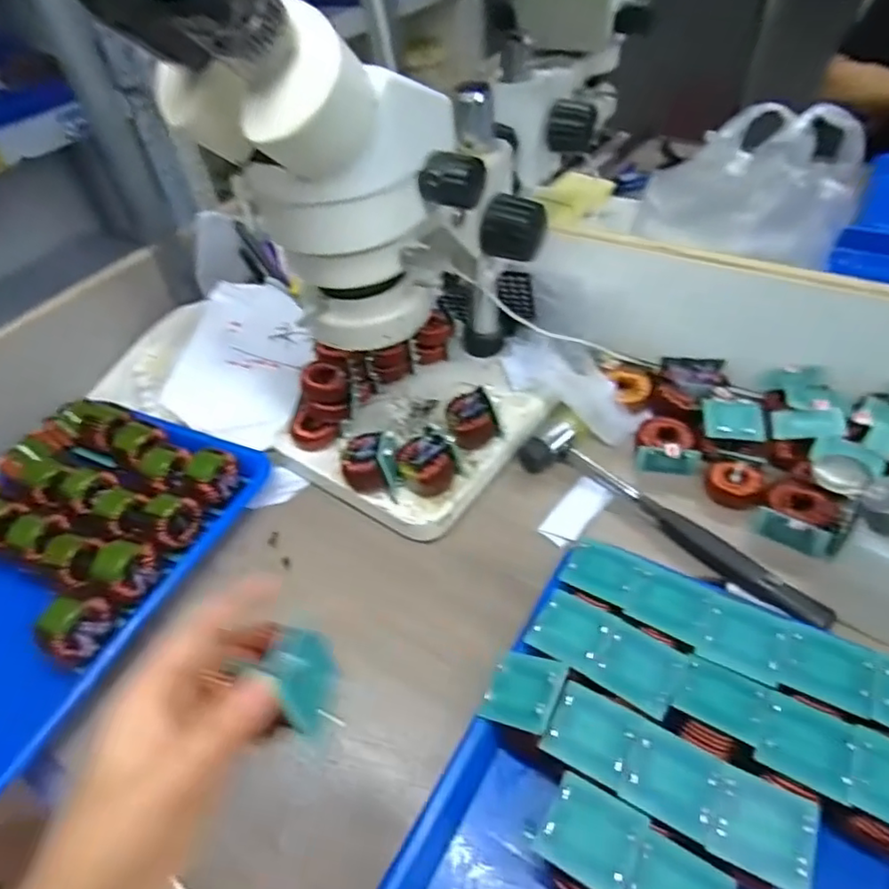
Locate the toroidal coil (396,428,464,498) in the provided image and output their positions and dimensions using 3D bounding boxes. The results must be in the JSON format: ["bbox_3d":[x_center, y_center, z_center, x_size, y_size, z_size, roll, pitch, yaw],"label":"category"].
[{"bbox_3d":[-0.014,0.015,0.504,0.042,0.045,0.039,-4,45,4],"label":"toroidal coil"}]

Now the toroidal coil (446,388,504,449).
[{"bbox_3d":[0.026,-0.020,0.536,0.046,0.046,0.037,-5,45,3],"label":"toroidal coil"}]

